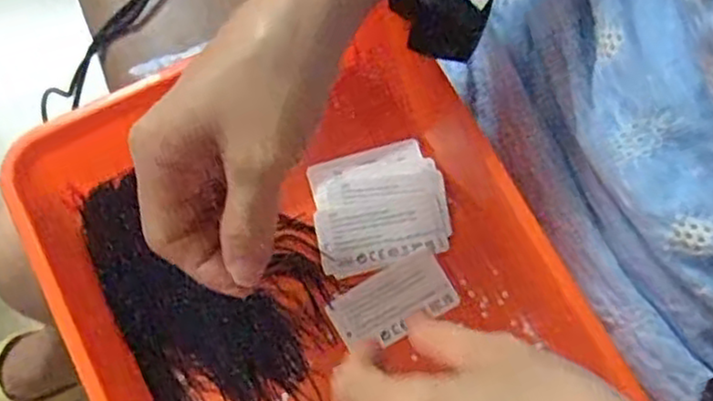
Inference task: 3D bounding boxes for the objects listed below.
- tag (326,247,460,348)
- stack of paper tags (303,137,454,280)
[{"bbox_3d":[0.019,0.054,0.381,0.064,0.006,0.035,-29,76,-9],"label":"tag"},{"bbox_3d":[0.012,0.003,0.390,0.072,0.013,0.065,-14,74,-5],"label":"stack of paper tags"}]

